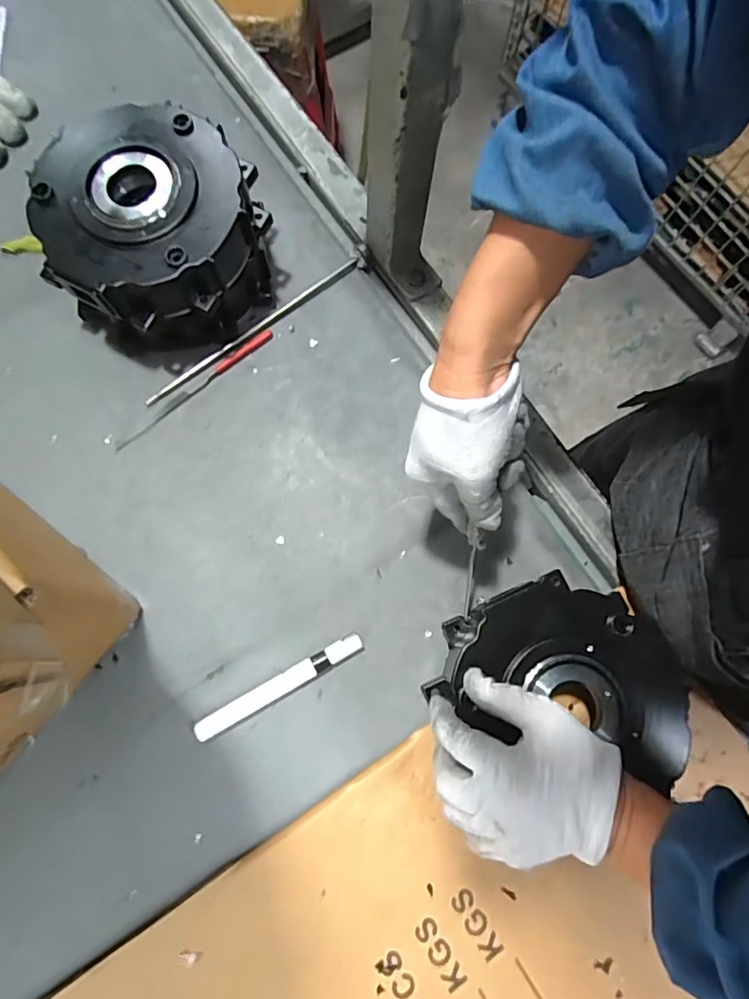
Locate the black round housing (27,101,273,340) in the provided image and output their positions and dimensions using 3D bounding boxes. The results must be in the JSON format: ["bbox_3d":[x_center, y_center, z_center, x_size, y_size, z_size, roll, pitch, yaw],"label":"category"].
[{"bbox_3d":[-0.184,-0.232,0.455,0.166,0.106,0.164,0,77,-1],"label":"black round housing"}]

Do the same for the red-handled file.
[{"bbox_3d":[-0.165,-0.104,0.482,0.175,0.004,0.010,-40,81,-10],"label":"red-handled file"}]

